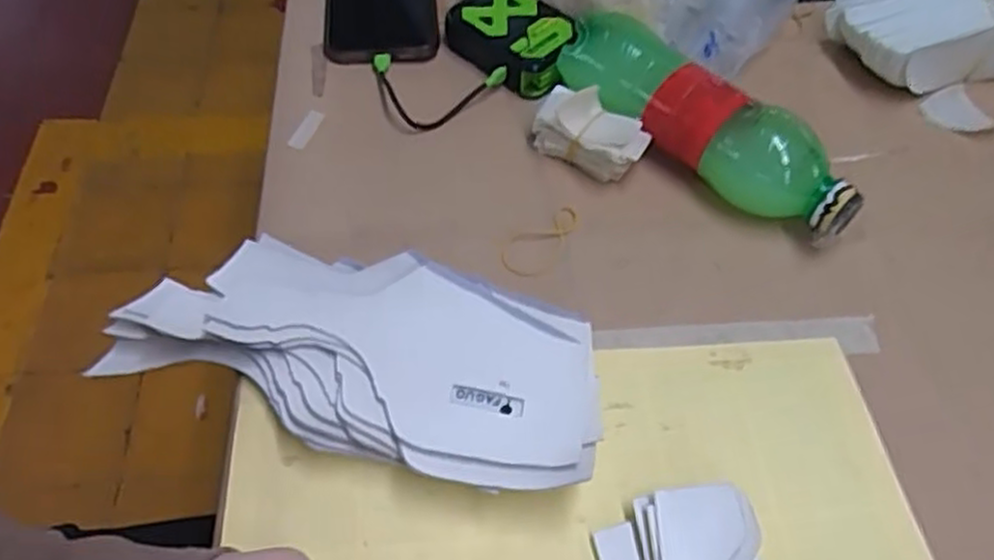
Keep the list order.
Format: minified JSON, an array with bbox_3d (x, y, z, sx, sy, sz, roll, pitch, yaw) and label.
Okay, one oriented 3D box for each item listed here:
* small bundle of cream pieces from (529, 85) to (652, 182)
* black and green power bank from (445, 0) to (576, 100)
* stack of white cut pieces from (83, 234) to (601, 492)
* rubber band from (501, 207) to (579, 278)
[{"bbox_3d":[0.058,-0.092,0.471,0.067,0.046,0.035,25,57,15],"label":"small bundle of cream pieces"},{"bbox_3d":[0.012,-0.169,0.532,0.070,0.031,0.093,-35,62,-24],"label":"black and green power bank"},{"bbox_3d":[-0.069,0.036,0.378,0.240,0.031,0.100,16,55,10],"label":"stack of white cut pieces"},{"bbox_3d":[0.029,-0.022,0.442,0.055,0.005,0.029,-31,60,-22],"label":"rubber band"}]

